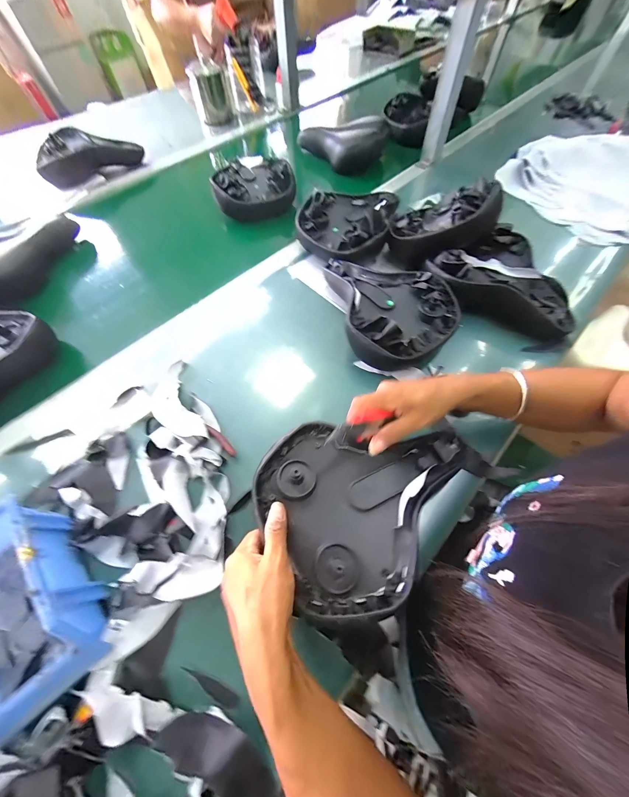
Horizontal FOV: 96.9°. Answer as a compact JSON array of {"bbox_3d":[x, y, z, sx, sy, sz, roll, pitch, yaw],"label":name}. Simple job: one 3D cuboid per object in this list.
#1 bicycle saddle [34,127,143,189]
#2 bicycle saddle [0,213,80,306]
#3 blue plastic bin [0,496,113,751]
[{"bbox_3d":[-0.585,-0.641,0.734,0.247,0.078,0.113,-20,64,-10],"label":"bicycle saddle"},{"bbox_3d":[-0.600,-0.287,0.563,0.145,0.080,0.242,36,68,17],"label":"bicycle saddle"},{"bbox_3d":[-0.295,0.205,0.266,0.121,0.067,0.180,-38,68,-18],"label":"blue plastic bin"}]

